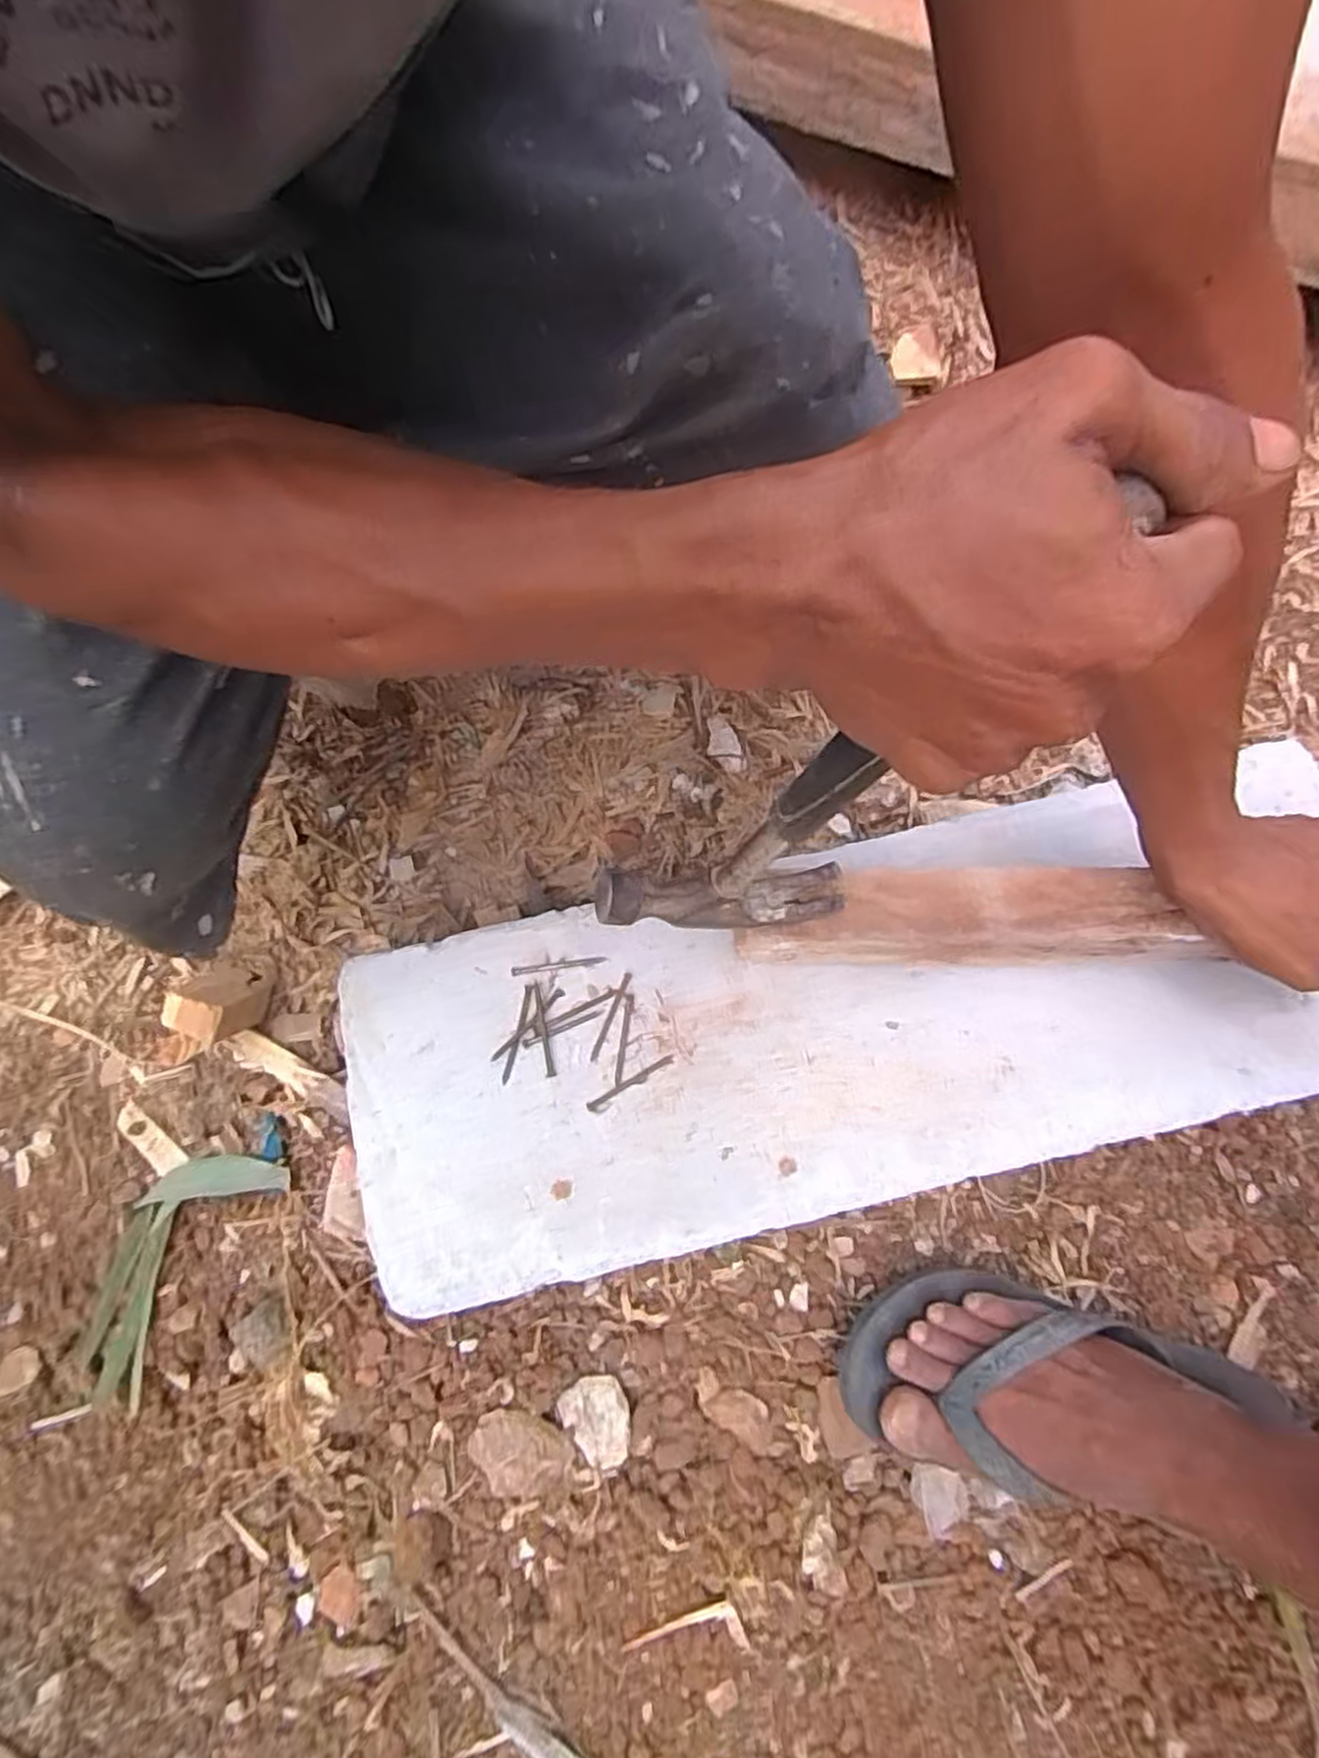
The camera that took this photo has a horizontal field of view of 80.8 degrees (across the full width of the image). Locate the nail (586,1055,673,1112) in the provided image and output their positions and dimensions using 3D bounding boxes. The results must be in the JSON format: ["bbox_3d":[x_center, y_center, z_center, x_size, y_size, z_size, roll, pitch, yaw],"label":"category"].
[{"bbox_3d":[-0.017,0.113,0.429,0.053,0.004,0.005,-29,84,-6],"label":"nail"}]

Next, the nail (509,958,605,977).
[{"bbox_3d":[-0.058,0.049,0.443,0.053,0.004,0.005,-8,82,-3],"label":"nail"}]

